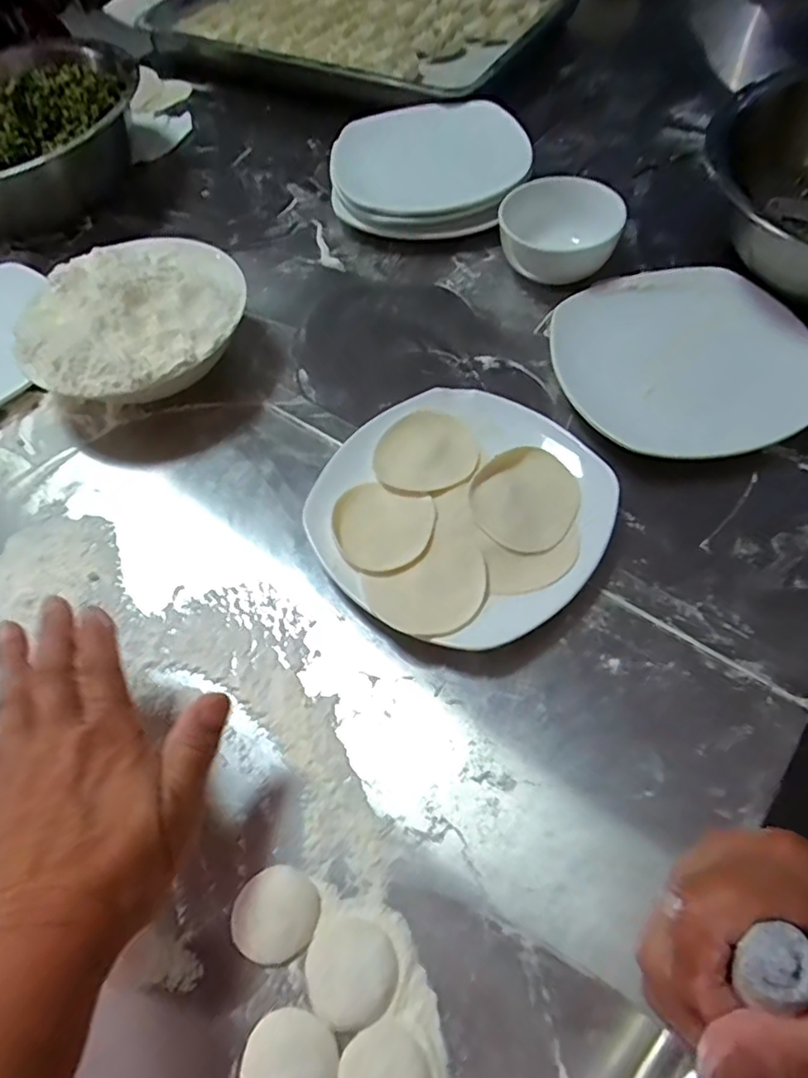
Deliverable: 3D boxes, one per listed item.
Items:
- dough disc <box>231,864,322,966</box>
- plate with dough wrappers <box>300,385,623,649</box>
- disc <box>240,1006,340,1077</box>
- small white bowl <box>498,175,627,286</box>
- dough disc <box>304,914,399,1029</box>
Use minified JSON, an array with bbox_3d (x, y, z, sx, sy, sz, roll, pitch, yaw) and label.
[{"bbox_3d":[-0.062,0.181,0.297,0.040,0.007,0.037,-2,59,4],"label":"dough disc"},{"bbox_3d":[0.036,-0.019,0.403,0.174,0.024,0.178,35,68,22],"label":"plate with dough wrappers"},{"bbox_3d":[-0.050,0.227,0.265,0.039,0.014,0.039,-2,59,4],"label":"disc"},{"bbox_3d":[0.132,-0.257,0.514,0.093,0.060,0.089,-2,59,4],"label":"small white bowl"},{"bbox_3d":[-0.025,0.198,0.282,0.042,0.010,0.040,-2,59,4],"label":"dough disc"}]

